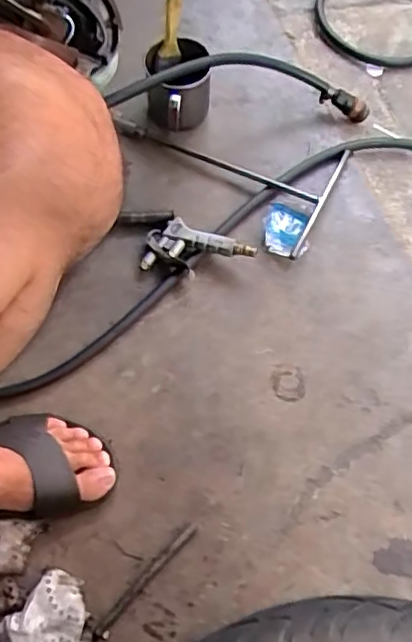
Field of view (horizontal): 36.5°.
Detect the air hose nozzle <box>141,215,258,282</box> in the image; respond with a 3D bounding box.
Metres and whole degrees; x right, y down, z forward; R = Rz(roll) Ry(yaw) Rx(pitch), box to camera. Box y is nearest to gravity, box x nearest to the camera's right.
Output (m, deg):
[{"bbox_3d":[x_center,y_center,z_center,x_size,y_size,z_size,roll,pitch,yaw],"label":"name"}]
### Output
[{"bbox_3d":[-0.008,-0.079,0.733,0.125,0.034,0.062,15,64,6],"label":"air hose nozzle"}]

